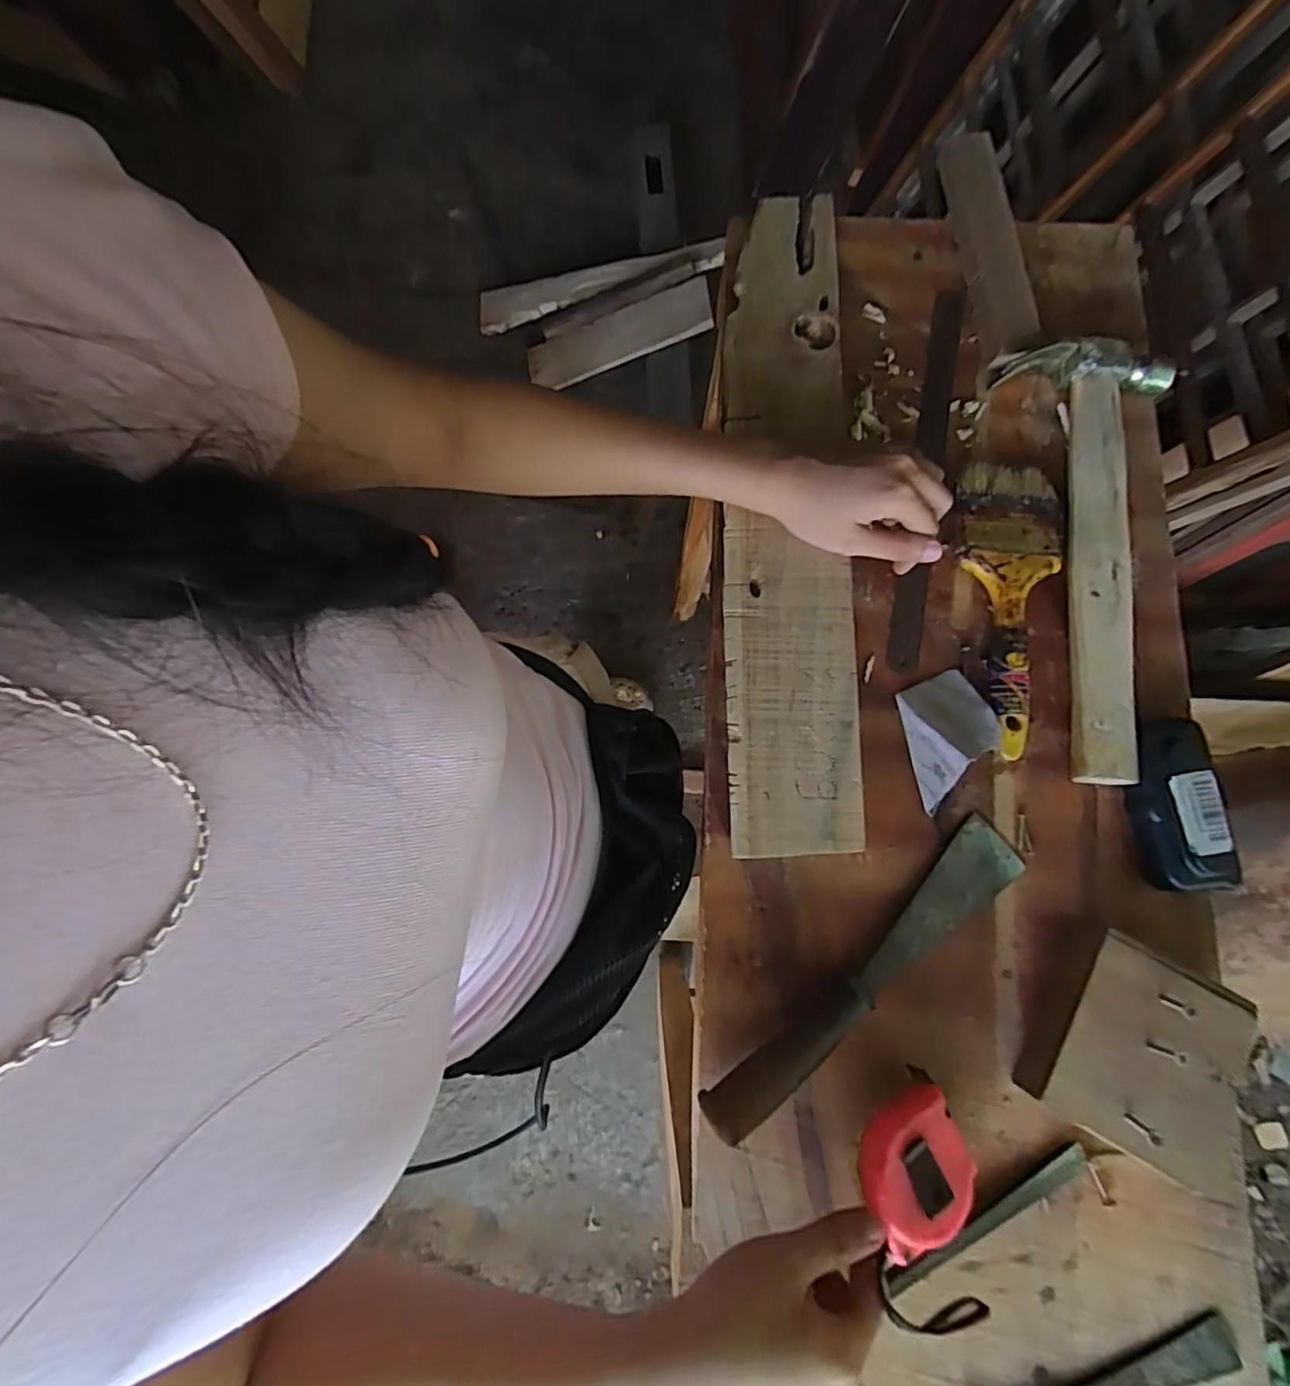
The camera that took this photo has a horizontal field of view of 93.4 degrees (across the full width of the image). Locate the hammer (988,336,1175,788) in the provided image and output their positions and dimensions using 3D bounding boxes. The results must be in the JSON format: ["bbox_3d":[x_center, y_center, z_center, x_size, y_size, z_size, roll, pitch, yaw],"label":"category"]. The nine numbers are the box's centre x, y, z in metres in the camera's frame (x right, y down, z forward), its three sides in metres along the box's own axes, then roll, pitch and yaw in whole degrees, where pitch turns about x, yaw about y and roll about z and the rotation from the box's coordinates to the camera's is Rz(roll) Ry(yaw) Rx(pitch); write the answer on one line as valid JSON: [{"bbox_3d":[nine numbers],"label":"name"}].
[{"bbox_3d":[0.308,-0.099,0.415,0.108,0.027,0.317,4,80,2],"label":"hammer"}]

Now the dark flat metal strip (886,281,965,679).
[{"bbox_3d":[0.207,-0.165,0.447,0.024,0.008,0.309,13,80,-4],"label":"dark flat metal strip"}]

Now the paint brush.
[{"bbox_3d":[0.253,-0.060,0.414,0.069,0.012,0.200,1,80,1],"label":"paint brush"}]

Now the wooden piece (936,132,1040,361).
[{"bbox_3d":[0.263,-0.346,0.468,0.029,0.027,0.191,-7,79,0],"label":"wooden piece"}]

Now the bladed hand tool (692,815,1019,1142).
[{"bbox_3d":[0.138,0.172,0.365,0.243,0.034,0.039,-40,81,-6],"label":"bladed hand tool"}]

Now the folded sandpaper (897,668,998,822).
[{"bbox_3d":[0.203,0.029,0.395,0.056,0.024,0.085,-9,79,-1],"label":"folded sandpaper"}]

